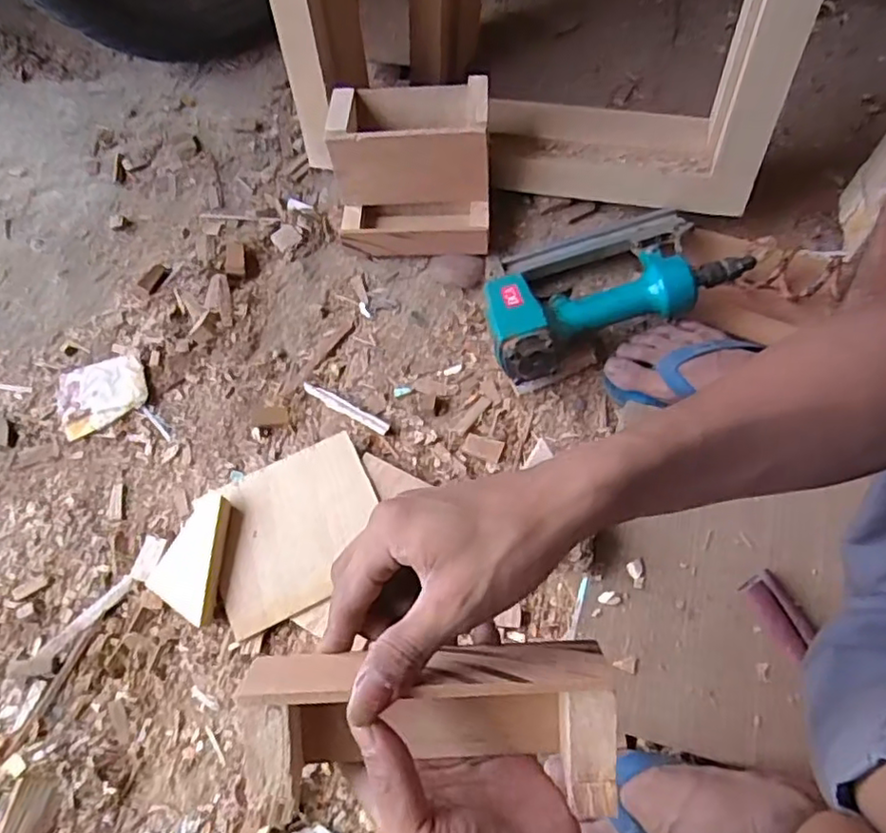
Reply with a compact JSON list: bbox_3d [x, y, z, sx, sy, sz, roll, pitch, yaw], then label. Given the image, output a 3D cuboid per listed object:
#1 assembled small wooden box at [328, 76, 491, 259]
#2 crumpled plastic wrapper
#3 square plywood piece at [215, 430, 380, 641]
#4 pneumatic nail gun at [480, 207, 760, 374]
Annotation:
[{"bbox_3d":[-0.035,-0.263,0.713,0.167,0.145,0.130,3,65,4],"label":"assembled small wooden box"},{"bbox_3d":[-0.366,-0.026,0.693,0.094,0.013,0.082,-20,65,-6],"label":"crumpled plastic wrapper"},{"bbox_3d":[-0.139,0.104,0.599,0.159,0.012,0.141,-26,65,-1],"label":"square plywood piece"},{"bbox_3d":[0.157,-0.147,0.662,0.269,0.070,0.168,-22,66,-7],"label":"pneumatic nail gun"}]

